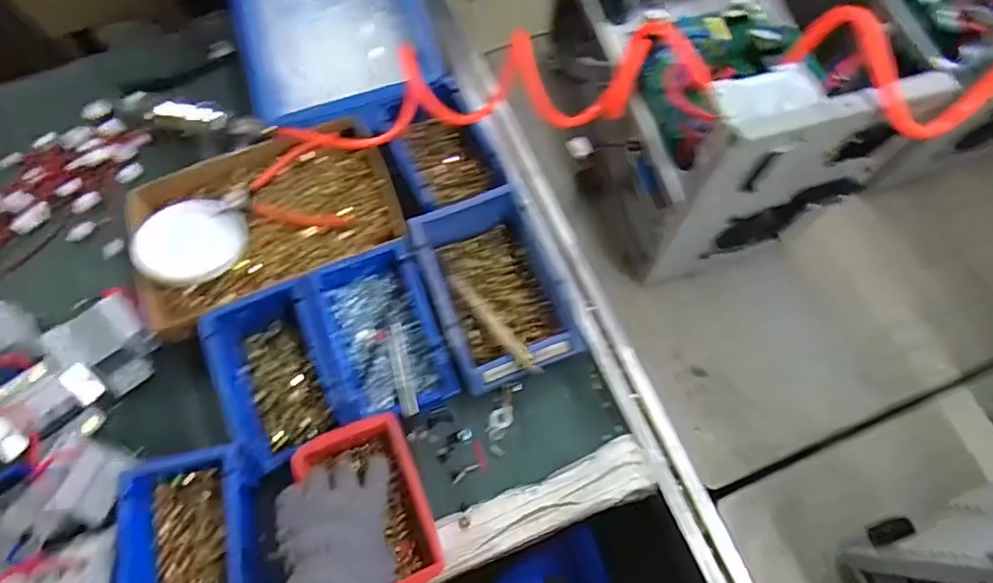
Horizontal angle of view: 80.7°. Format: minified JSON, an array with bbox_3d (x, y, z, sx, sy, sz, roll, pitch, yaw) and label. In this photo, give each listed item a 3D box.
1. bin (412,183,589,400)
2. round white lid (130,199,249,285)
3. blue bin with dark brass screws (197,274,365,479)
[{"bbox_3d":[0.001,-0.008,0.594,0.133,0.069,0.188,-20,70,-6],"label":"bin"},{"bbox_3d":[-0.317,-0.054,0.607,0.105,0.008,0.090,-13,74,-22],"label":"round white lid"},{"bbox_3d":[-0.209,0.076,0.571,0.107,0.070,0.155,-23,71,-7],"label":"blue bin with dark brass screws"}]

